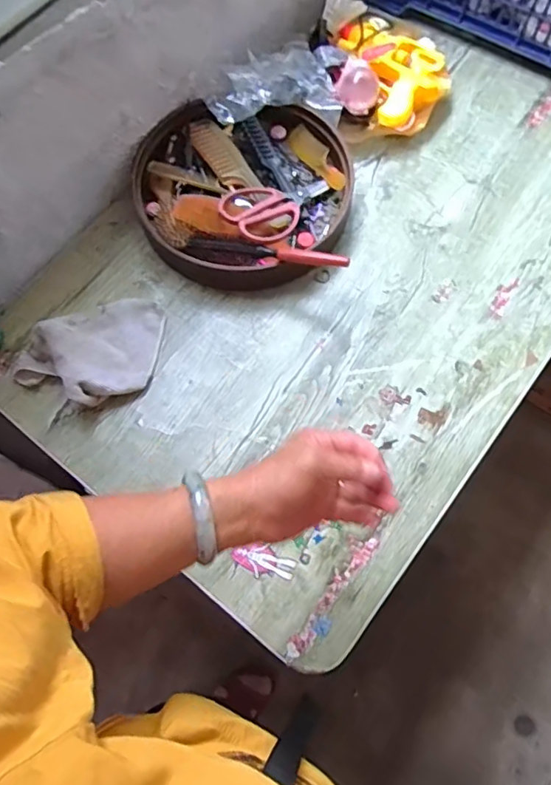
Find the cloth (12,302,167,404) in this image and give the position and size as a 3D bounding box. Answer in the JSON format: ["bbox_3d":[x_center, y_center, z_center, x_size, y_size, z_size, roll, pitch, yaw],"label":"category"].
[{"bbox_3d":[-0.230,-0.053,0.688,0.197,0.059,0.129,-24,71,-8],"label":"cloth"}]

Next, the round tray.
[{"bbox_3d":[-0.045,-0.280,0.766,0.287,0.069,0.275,0,70,0],"label":"round tray"}]

